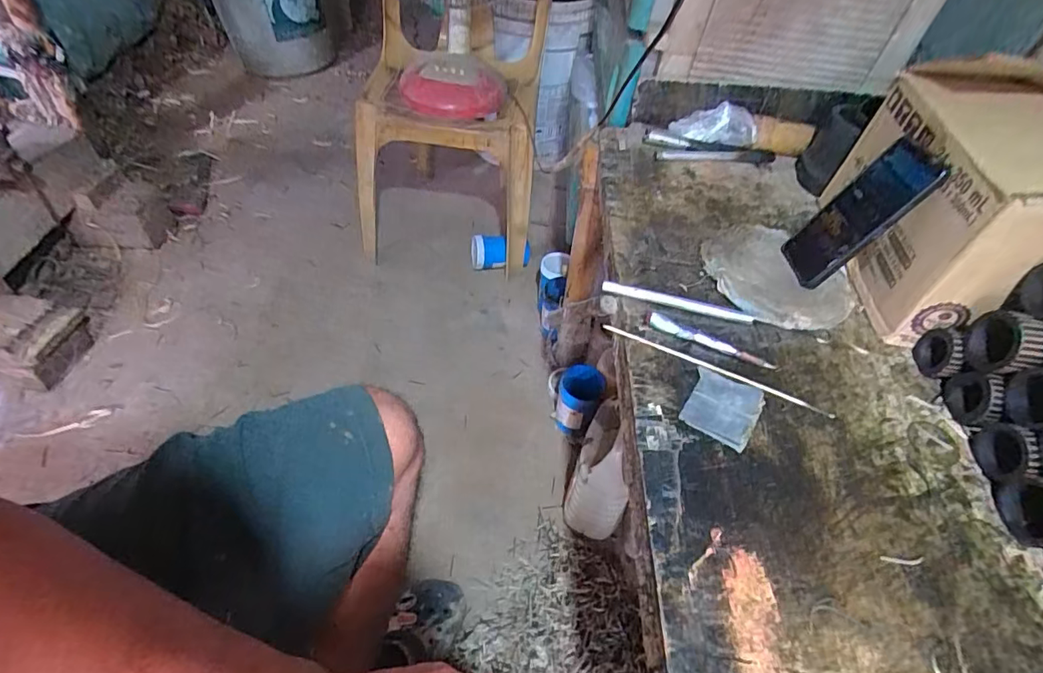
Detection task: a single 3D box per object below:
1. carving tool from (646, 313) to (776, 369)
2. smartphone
[{"bbox_3d":[0.193,0.003,0.524,0.131,0.013,0.016,18,50,10],"label":"carving tool"},{"bbox_3d":[0.363,-0.132,0.558,0.013,0.164,0.079,21,42,-22],"label":"smartphone"}]

